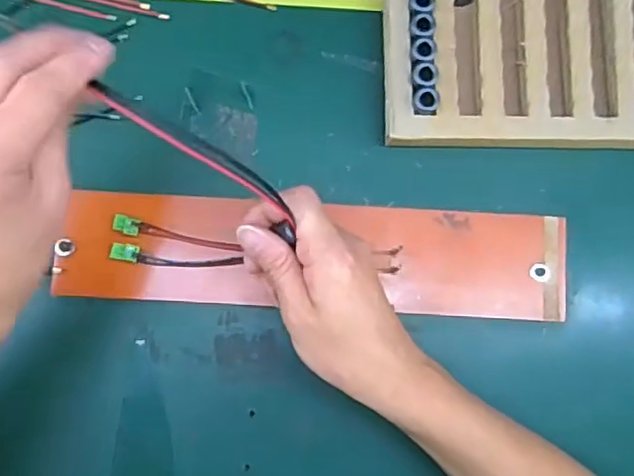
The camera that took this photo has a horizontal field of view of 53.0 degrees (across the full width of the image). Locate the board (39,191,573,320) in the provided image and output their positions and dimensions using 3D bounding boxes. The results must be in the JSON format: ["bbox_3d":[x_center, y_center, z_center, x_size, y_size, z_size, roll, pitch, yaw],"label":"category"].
[{"bbox_3d":[0.000,0.013,0.435,0.342,0.024,0.071,3,84,-2],"label":"board"}]

